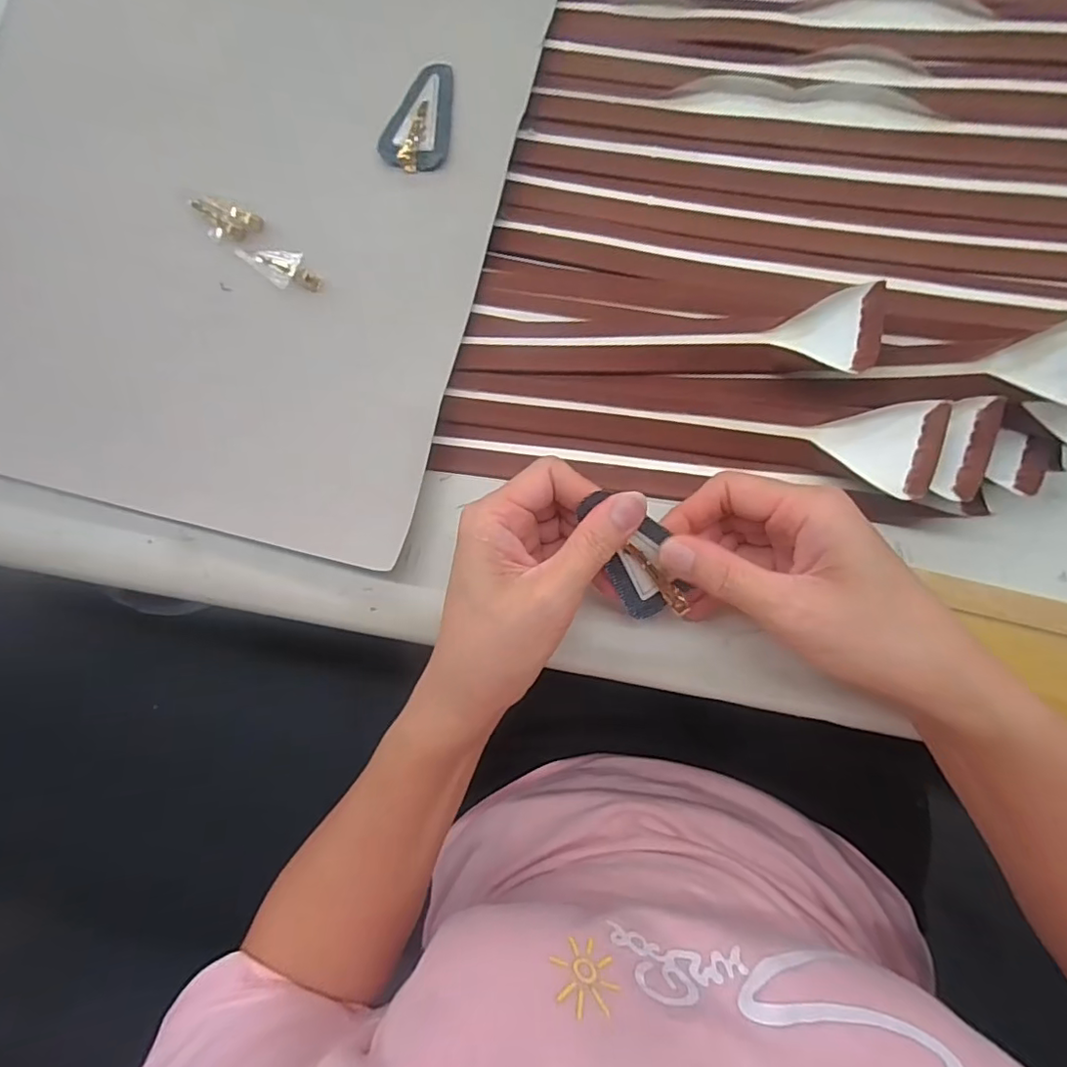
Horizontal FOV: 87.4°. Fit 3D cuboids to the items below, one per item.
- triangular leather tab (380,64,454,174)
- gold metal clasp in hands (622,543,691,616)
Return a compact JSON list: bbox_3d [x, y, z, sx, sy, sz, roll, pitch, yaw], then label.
[{"bbox_3d":[-0.068,-0.248,0.332,0.039,0.007,0.067,5,87,8],"label":"triangular leather tab"},{"bbox_3d":[0.058,0.020,0.261,0.008,0.004,0.040,-41,94,2],"label":"gold metal clasp in hands"}]

